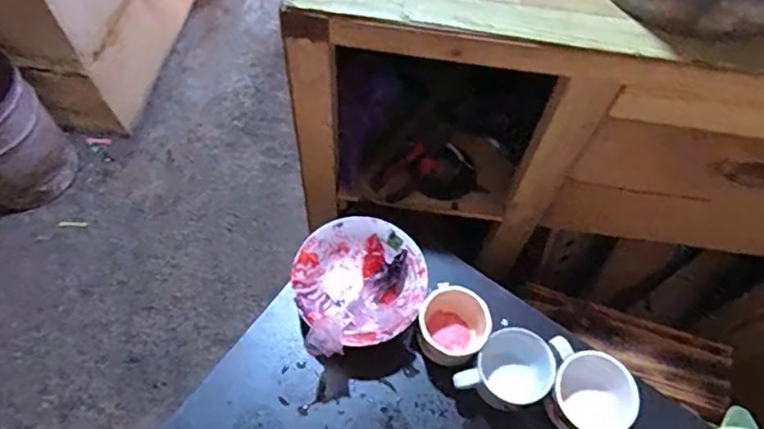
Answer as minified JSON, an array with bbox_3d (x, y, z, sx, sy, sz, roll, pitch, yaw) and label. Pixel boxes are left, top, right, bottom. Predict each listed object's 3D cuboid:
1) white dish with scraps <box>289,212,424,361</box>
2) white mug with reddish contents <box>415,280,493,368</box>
[{"bbox_3d":[-0.027,0.079,0.669,0.149,0.073,0.154,0,62,0],"label":"white dish with scraps"},{"bbox_3d":[0.079,0.126,0.649,0.077,0.068,0.086,-11,63,-6],"label":"white mug with reddish contents"}]

